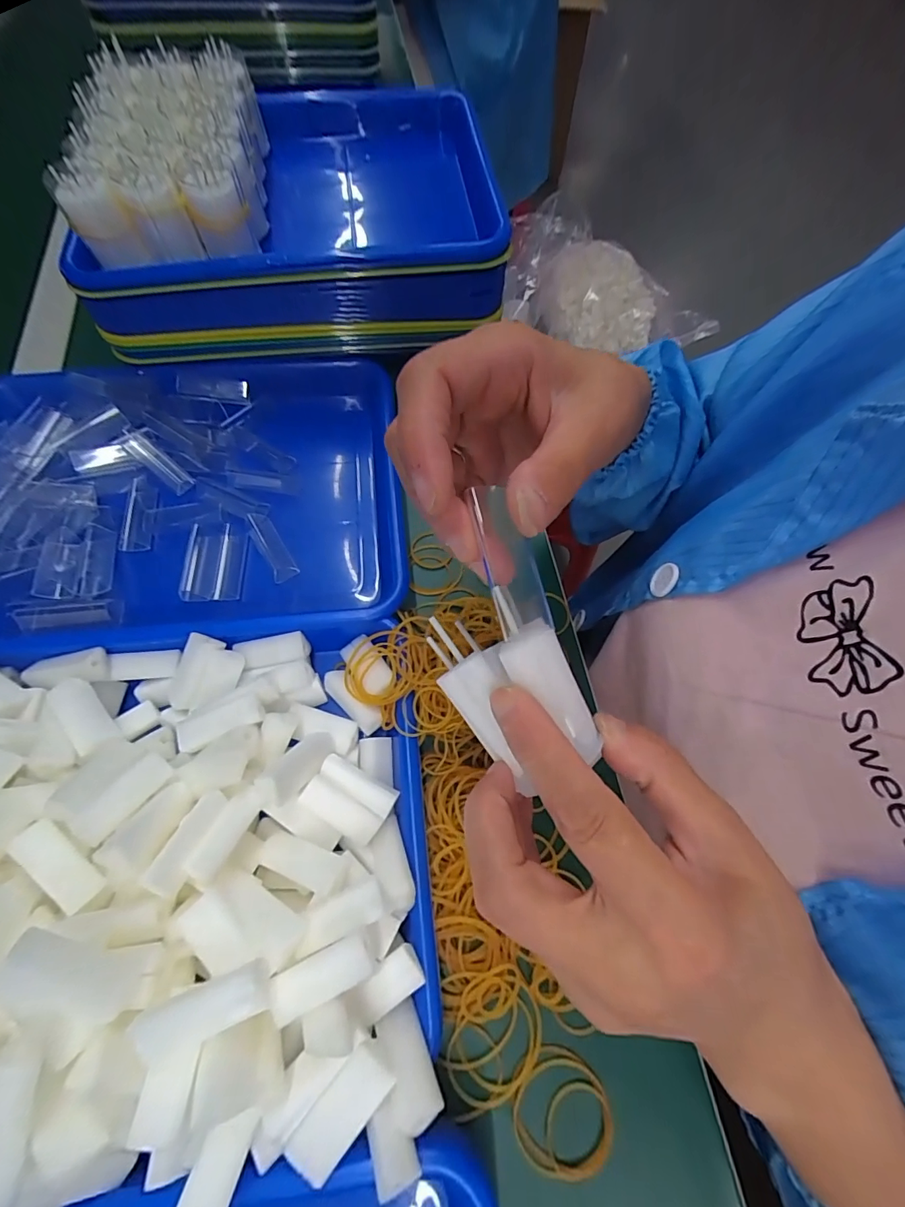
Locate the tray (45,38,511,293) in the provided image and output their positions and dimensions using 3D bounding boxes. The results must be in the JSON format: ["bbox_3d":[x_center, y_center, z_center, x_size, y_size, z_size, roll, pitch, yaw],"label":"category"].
[{"bbox_3d":[-0.129,-0.352,0.376,0.299,0.079,0.246,-6,67,-4],"label":"tray"}]

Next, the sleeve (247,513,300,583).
[{"bbox_3d":[-0.134,-0.043,0.339,0.018,0.005,0.059,-30,70,-13],"label":"sleeve"}]

